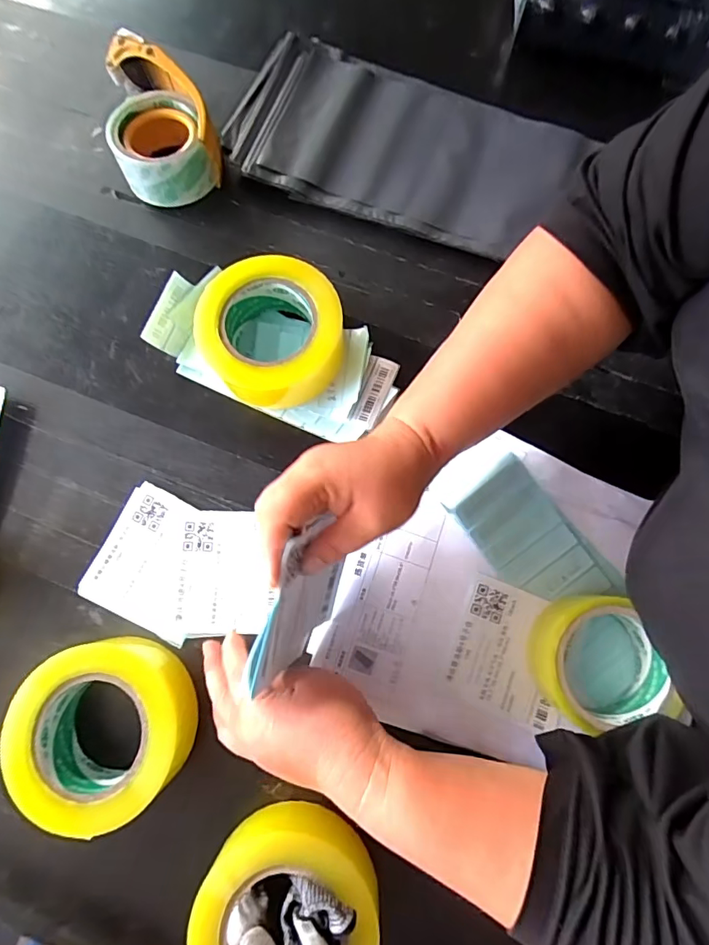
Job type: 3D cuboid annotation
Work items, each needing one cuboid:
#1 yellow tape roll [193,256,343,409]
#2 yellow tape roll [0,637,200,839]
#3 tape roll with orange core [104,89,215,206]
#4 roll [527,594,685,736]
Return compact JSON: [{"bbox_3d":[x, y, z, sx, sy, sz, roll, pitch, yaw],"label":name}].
[{"bbox_3d":[-0.074,-0.126,0.439,0.122,0.058,0.126,0,77,2],"label":"yellow tape roll"},{"bbox_3d":[-0.187,0.192,0.365,0.117,0.065,0.120,0,77,2],"label":"yellow tape roll"},{"bbox_3d":[-0.196,-0.329,0.488,0.091,0.059,0.100,0,77,2],"label":"tape roll with orange core"},{"bbox_3d":[0.190,0.142,0.371,0.096,0.047,0.090,0,77,2],"label":"roll"}]

